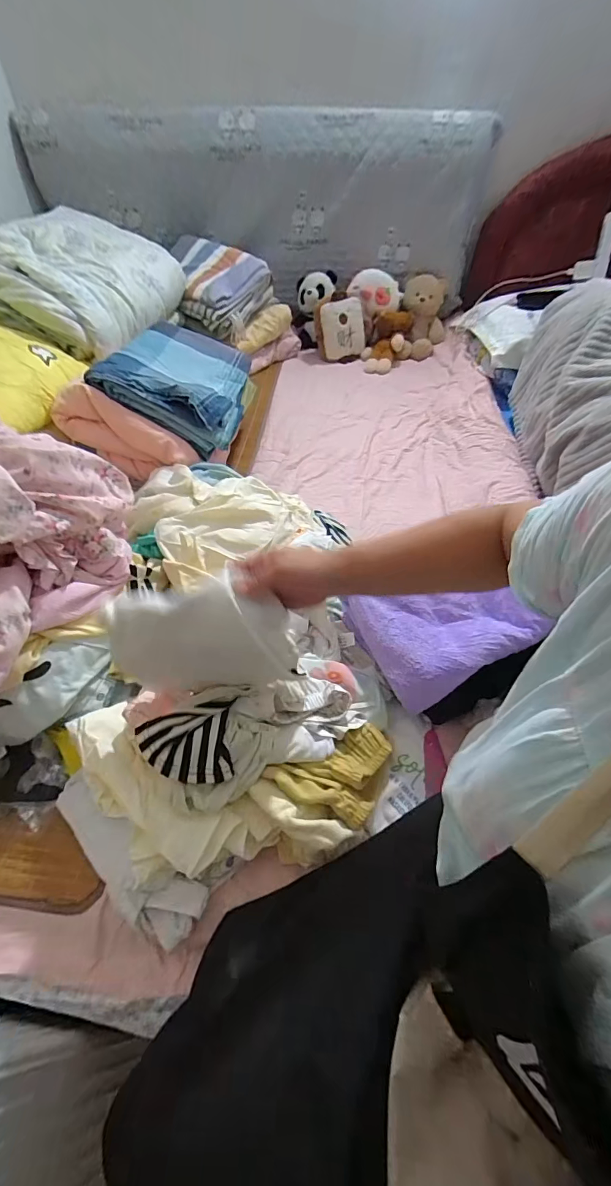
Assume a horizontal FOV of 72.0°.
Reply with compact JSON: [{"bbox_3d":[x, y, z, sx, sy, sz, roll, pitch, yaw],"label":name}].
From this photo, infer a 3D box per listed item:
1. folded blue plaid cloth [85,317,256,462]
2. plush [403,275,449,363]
[{"bbox_3d":[-0.269,-0.500,0.959,0.282,0.070,0.371,24,50,-17],"label":"folded blue plaid cloth"},{"bbox_3d":[0.434,-1.005,1.539,0.164,0.216,0.200,12,51,9],"label":"plush"}]

